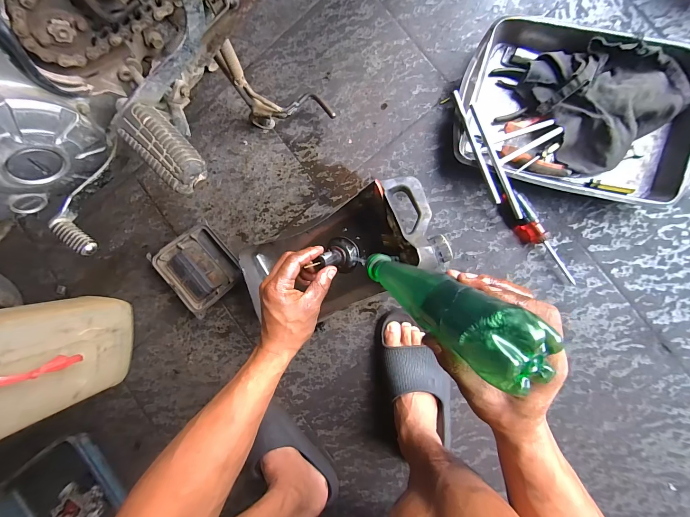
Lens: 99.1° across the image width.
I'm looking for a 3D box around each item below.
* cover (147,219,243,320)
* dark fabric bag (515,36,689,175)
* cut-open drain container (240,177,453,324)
[{"bbox_3d":[-0.285,0.020,0.581,0.125,0.035,0.149,-38,86,-19],"label":"cover"},{"bbox_3d":[0.416,-0.259,0.465,0.196,0.060,0.209,-27,87,8],"label":"dark fabric bag"},{"bbox_3d":[-0.003,-0.009,0.515,0.320,0.100,0.163,-25,87,8],"label":"cut-open drain container"}]

